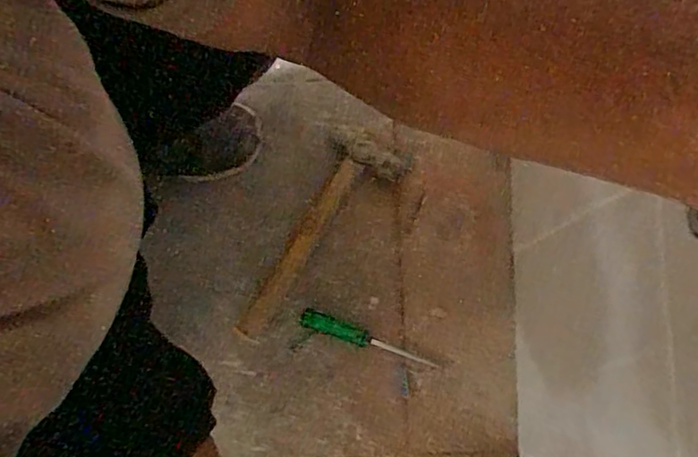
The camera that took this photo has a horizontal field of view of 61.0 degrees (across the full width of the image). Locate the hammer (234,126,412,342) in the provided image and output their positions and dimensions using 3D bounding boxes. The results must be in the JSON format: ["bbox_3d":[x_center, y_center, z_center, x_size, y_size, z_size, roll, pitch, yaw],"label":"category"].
[{"bbox_3d":[-0.040,0.013,0.789,0.106,0.027,0.313,31,81,4],"label":"hammer"}]

